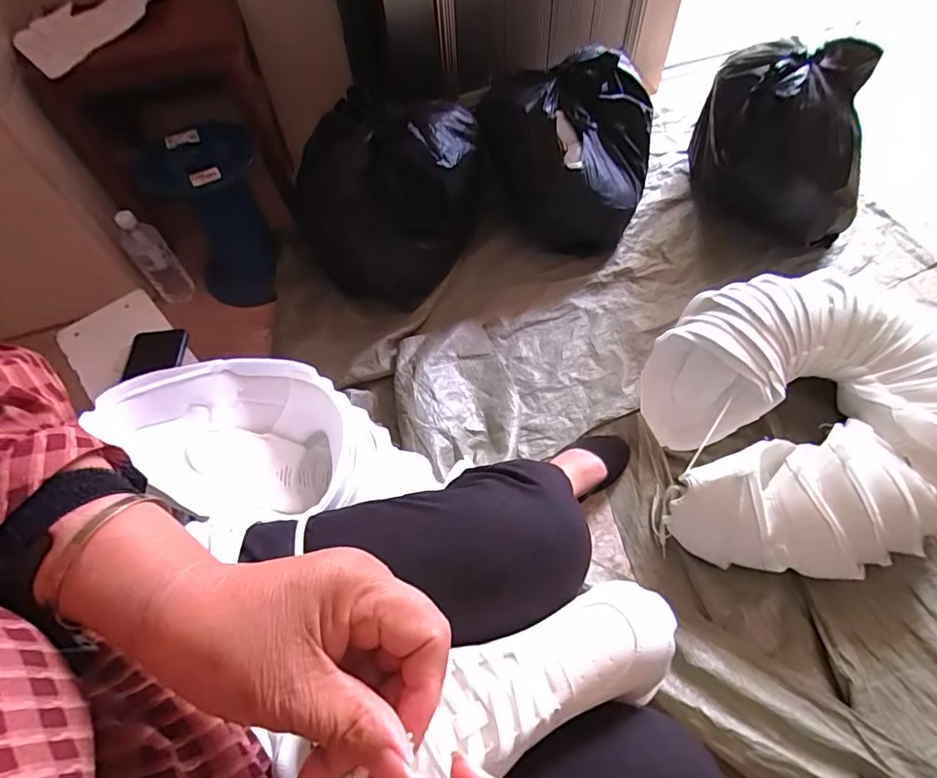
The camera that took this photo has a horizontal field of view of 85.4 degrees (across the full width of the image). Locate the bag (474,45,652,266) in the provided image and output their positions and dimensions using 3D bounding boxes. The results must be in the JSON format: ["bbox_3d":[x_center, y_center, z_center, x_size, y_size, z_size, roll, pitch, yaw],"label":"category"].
[{"bbox_3d":[0.204,-0.471,1.050,0.365,0.283,0.291,0,58,2],"label":"bag"}]

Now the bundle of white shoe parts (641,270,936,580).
[{"bbox_3d":[0.529,0.043,0.806,0.450,0.183,0.470,-1,58,2],"label":"bundle of white shoe parts"}]

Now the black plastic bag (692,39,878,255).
[{"bbox_3d":[0.638,-0.494,1.027,0.265,0.287,0.310,2,58,3],"label":"black plastic bag"}]

